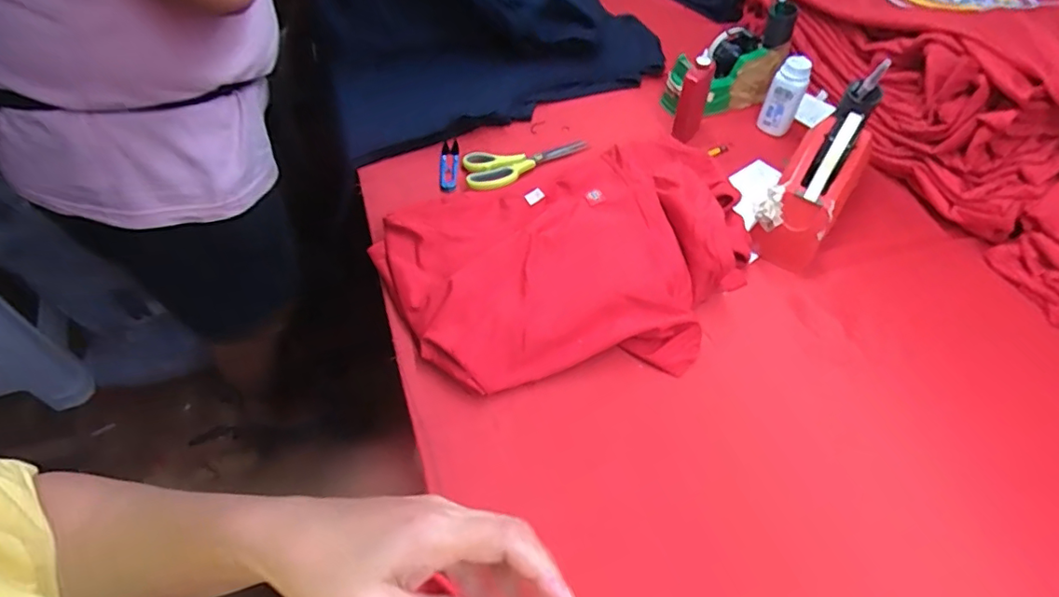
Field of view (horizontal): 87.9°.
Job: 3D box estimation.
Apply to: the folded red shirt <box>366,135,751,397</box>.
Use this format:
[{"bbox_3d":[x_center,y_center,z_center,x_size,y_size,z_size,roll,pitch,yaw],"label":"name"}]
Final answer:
[{"bbox_3d":[0.054,-0.052,0.594,0.403,0.064,0.289,-14,55,-17],"label":"folded red shirt"}]

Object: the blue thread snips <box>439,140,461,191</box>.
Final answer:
[{"bbox_3d":[-0.106,-0.174,0.729,0.024,0.013,0.100,1,52,-5],"label":"blue thread snips"}]

